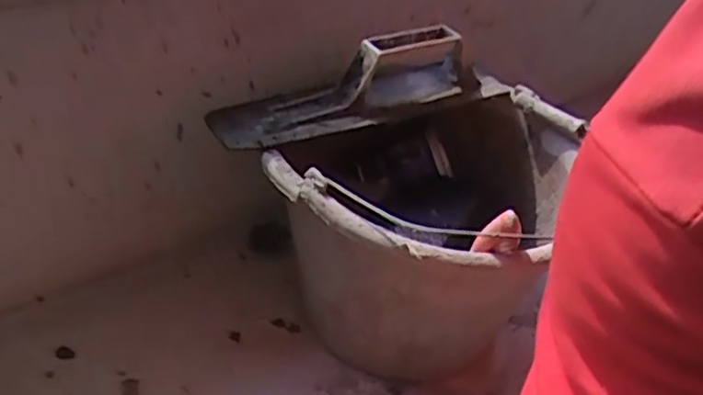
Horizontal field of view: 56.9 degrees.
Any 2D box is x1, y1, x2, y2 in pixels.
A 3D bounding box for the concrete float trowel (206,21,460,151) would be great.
[{"bbox_3d":[-0.006,-0.099,0.562,0.234,0.064,0.056,-13,42,-25],"label":"concrete float trowel"}]

